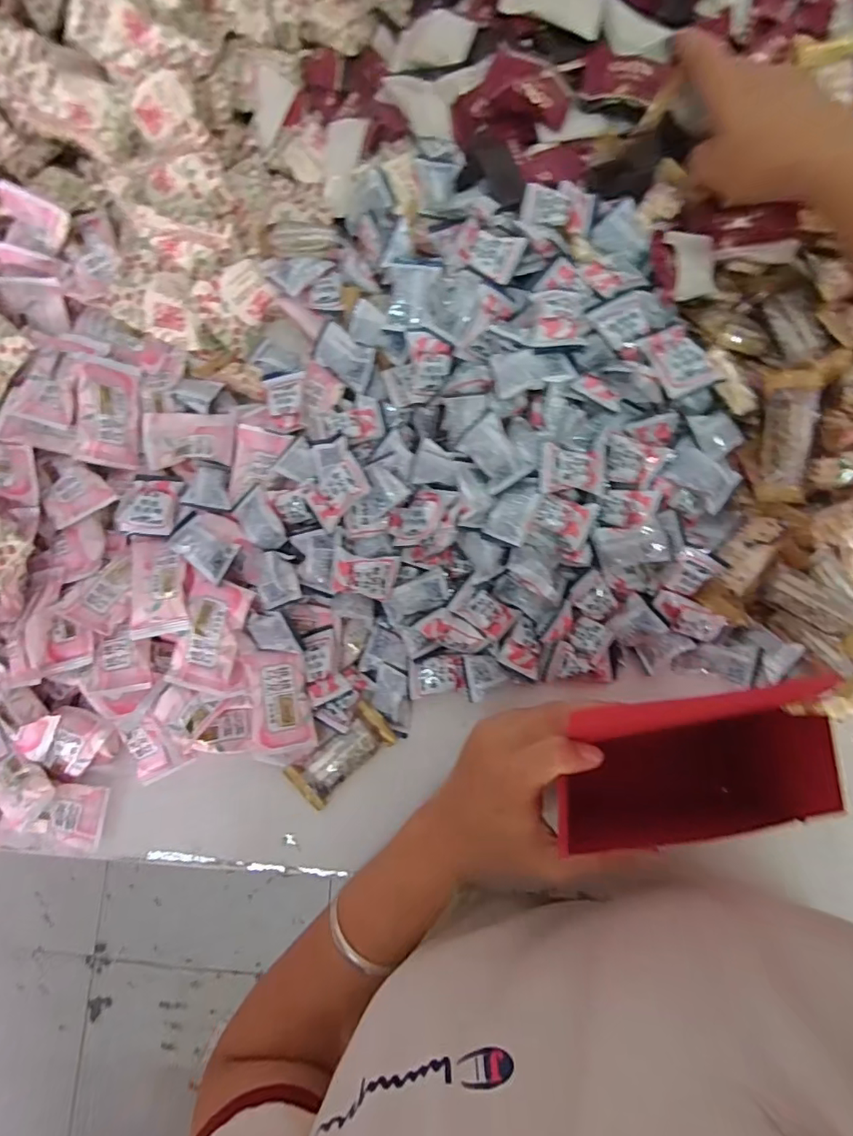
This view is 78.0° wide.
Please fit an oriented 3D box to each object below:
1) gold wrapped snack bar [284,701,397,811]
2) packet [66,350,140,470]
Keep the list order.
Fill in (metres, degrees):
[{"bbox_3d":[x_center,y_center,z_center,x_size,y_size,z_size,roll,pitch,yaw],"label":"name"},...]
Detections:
[{"bbox_3d":[-0.057,0.125,0.351,0.072,0.015,0.032,-42,81,-4],"label":"gold wrapped snack bar"},{"bbox_3d":[-0.222,-0.109,0.370,0.010,0.041,0.075,-8,87,44],"label":"packet"}]

